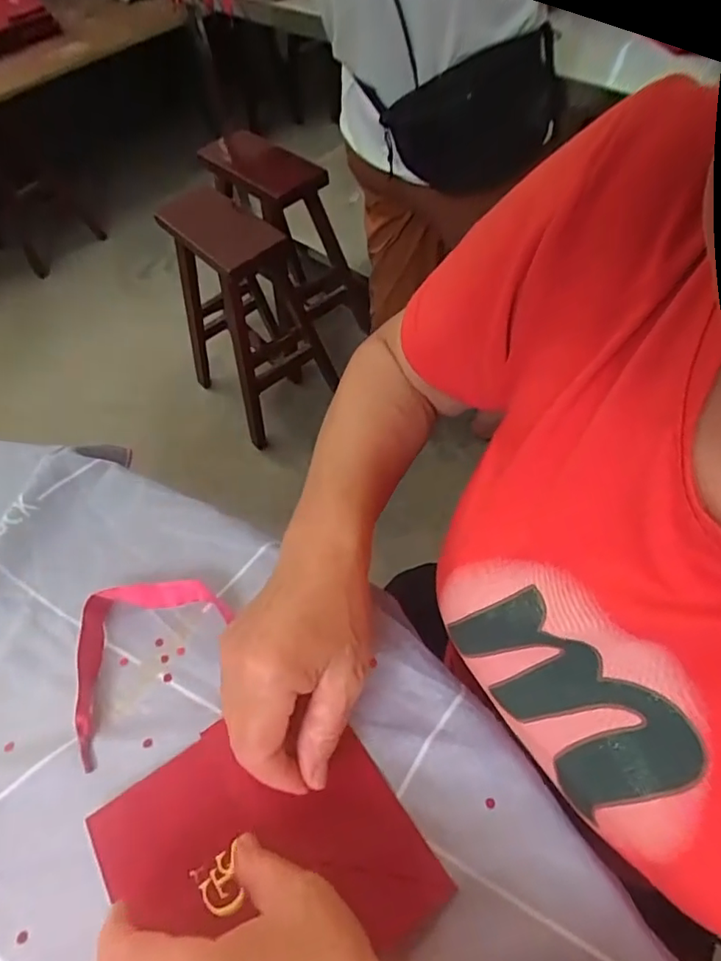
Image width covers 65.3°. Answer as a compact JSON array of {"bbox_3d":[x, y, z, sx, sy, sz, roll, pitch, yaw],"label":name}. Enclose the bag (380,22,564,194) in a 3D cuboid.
[{"bbox_3d":[0.170,-0.533,0.844,0.257,0.183,0.062,-4,54,2],"label":"bag"}]

